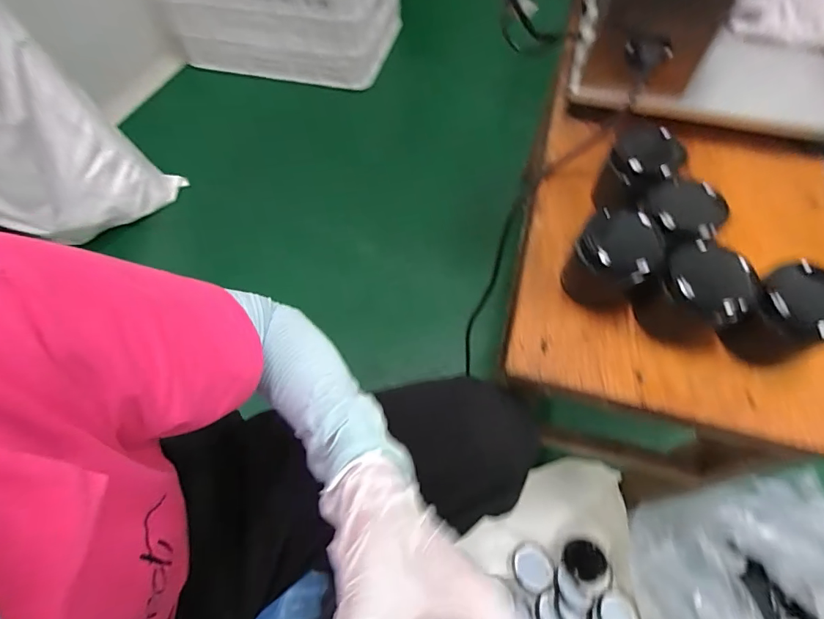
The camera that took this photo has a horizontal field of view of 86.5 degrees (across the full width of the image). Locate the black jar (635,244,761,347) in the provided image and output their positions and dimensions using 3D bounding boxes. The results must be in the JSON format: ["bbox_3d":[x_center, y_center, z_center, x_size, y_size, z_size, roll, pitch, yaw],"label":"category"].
[{"bbox_3d":[0.233,-0.008,0.362,0.058,0.067,0.064,-36,65,-16],"label":"black jar"}]

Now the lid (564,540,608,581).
[{"bbox_3d":[0.272,0.393,0.686,0.060,0.005,0.052,-12,51,15],"label":"lid"}]

